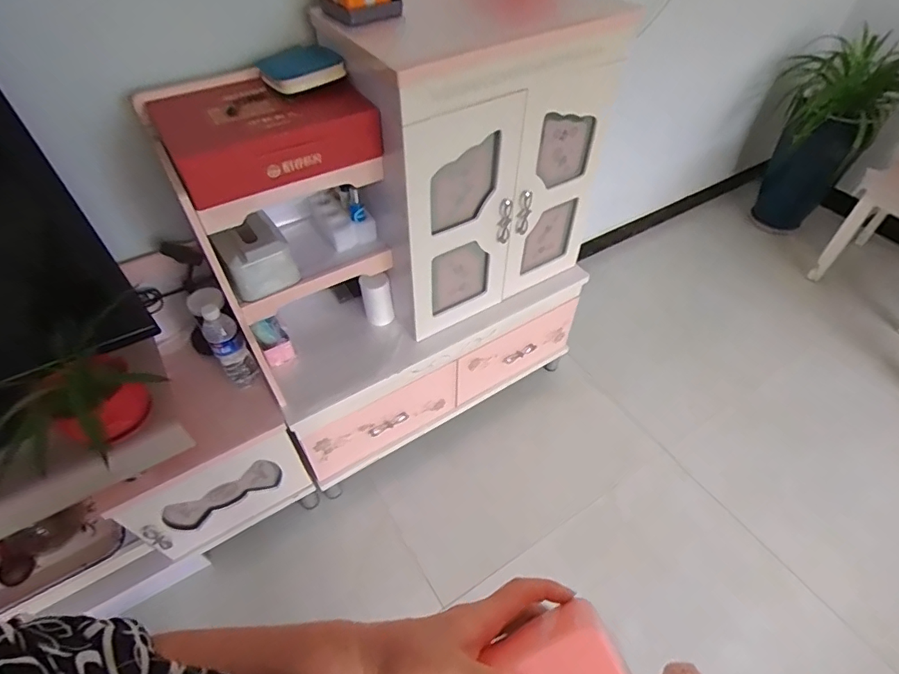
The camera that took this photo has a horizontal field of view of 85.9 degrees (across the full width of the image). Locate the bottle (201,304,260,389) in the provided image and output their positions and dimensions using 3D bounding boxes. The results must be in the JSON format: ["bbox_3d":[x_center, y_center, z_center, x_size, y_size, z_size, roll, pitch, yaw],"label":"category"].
[{"bbox_3d":[-0.447,0.022,0.983,0.059,0.211,0.053,-28,55,-22],"label":"bottle"}]

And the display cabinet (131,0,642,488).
[{"bbox_3d":[-0.073,-0.189,1.113,0.829,0.903,0.371,-31,56,-24],"label":"display cabinet"}]

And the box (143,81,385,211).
[{"bbox_3d":[-0.282,-0.326,0.770,0.309,0.097,0.194,-26,54,-21],"label":"box"}]

